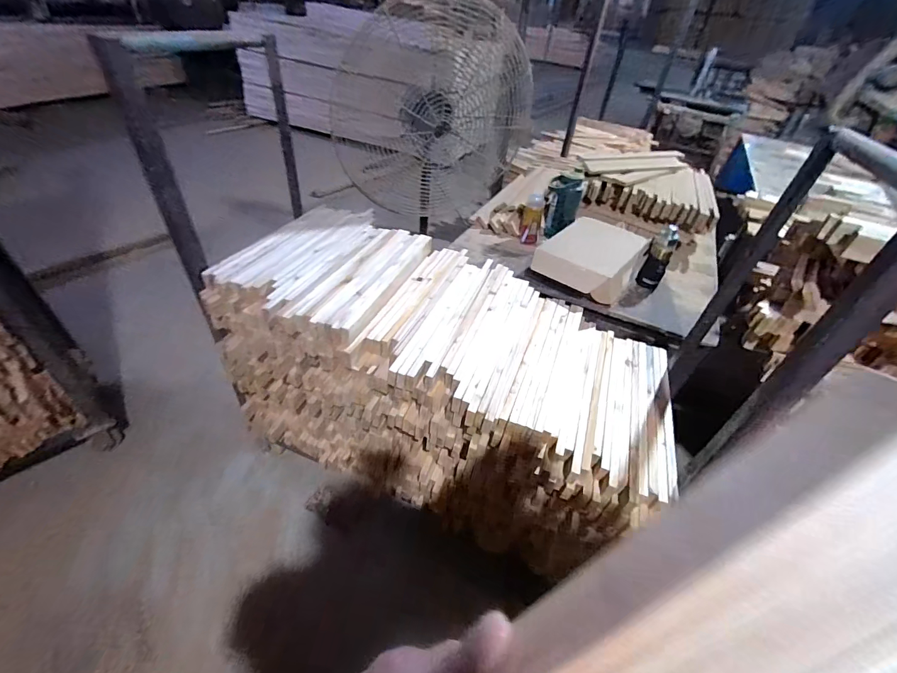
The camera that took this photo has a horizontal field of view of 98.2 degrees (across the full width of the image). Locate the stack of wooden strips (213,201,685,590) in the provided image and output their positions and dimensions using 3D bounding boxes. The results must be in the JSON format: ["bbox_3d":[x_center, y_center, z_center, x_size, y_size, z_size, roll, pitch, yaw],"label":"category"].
[{"bbox_3d":[-0.011,0.121,1.182,1.127,0.595,0.542,19,42,13],"label":"stack of wooden strips"}]

